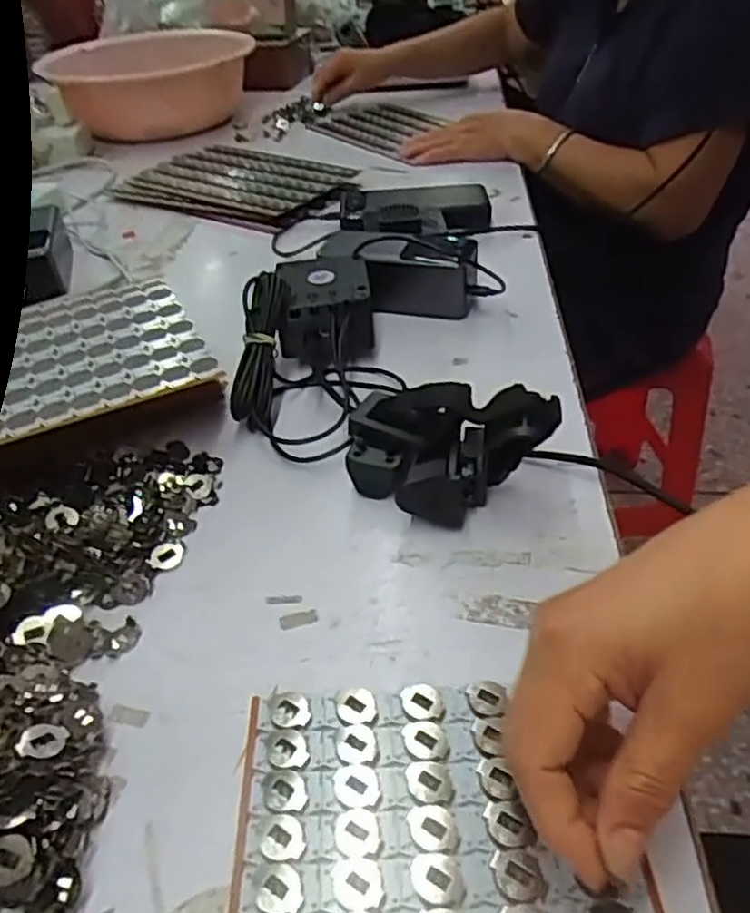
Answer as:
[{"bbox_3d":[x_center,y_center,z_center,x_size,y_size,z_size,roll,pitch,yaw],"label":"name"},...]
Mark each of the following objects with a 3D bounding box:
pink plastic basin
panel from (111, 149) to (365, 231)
[{"bbox_3d":[-0.360,-0.604,1.139,0.310,0.094,0.307,-7,40,-4],"label":"pink plastic basin"},{"bbox_3d":[-0.180,-0.342,0.874,0.275,0.020,0.180,24,47,29],"label":"panel"}]

